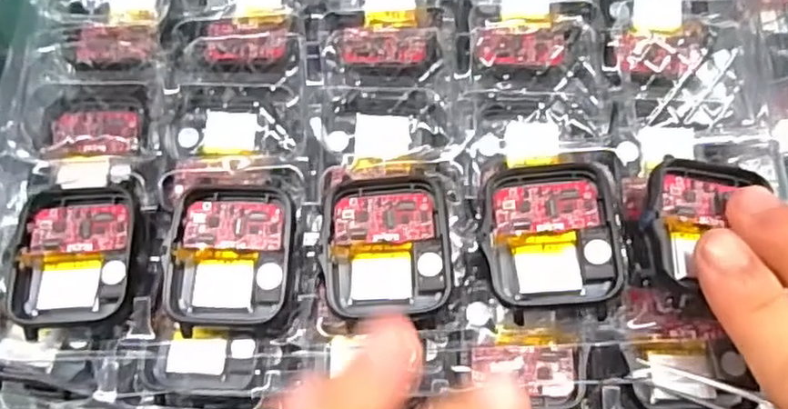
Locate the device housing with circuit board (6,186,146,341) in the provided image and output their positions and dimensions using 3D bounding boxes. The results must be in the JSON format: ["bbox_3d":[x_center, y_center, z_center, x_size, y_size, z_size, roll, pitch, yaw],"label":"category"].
[{"bbox_3d":[-0.096,0.015,0.203,0.038,0.009,0.046,-2,68,1],"label":"device housing with circuit board"}]

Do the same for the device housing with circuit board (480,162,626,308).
[{"bbox_3d":[0.046,0.009,0.197,0.038,0.014,0.042,-2,68,1],"label":"device housing with circuit board"}]

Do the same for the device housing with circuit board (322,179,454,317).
[{"bbox_3d":[-0.002,0.011,0.198,0.037,0.007,0.042,-1,68,2],"label":"device housing with circuit board"}]

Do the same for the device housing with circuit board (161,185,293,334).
[{"bbox_3d":[-0.049,0.015,0.201,0.037,0.008,0.042,-1,68,2],"label":"device housing with circuit board"}]

